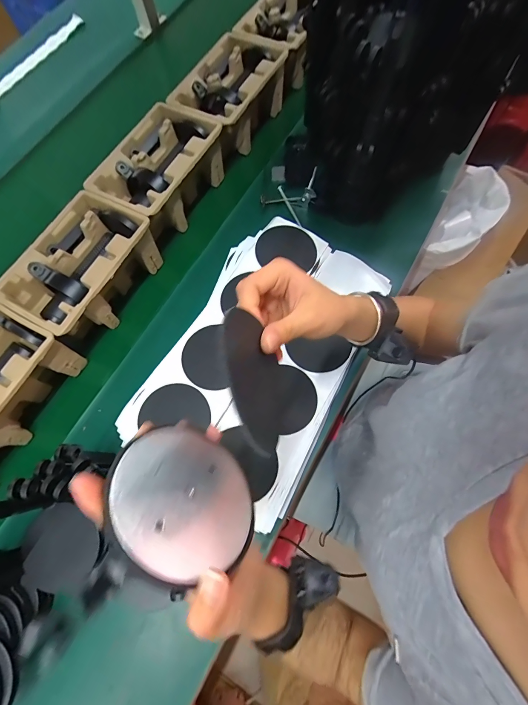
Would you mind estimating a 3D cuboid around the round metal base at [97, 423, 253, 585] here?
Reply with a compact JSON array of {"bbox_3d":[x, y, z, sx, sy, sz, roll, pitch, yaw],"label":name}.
[{"bbox_3d":[-0.051,0.091,0.209,0.005,0.099,0.094,-50,57,27],"label":"round metal base"}]

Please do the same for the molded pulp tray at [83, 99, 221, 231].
[{"bbox_3d":[-0.185,-0.322,0.582,0.143,0.096,0.218,29,73,10],"label":"molded pulp tray"}]

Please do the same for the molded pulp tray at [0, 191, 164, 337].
[{"bbox_3d":[-0.293,-0.132,0.527,0.140,0.098,0.220,25,73,9],"label":"molded pulp tray"}]

